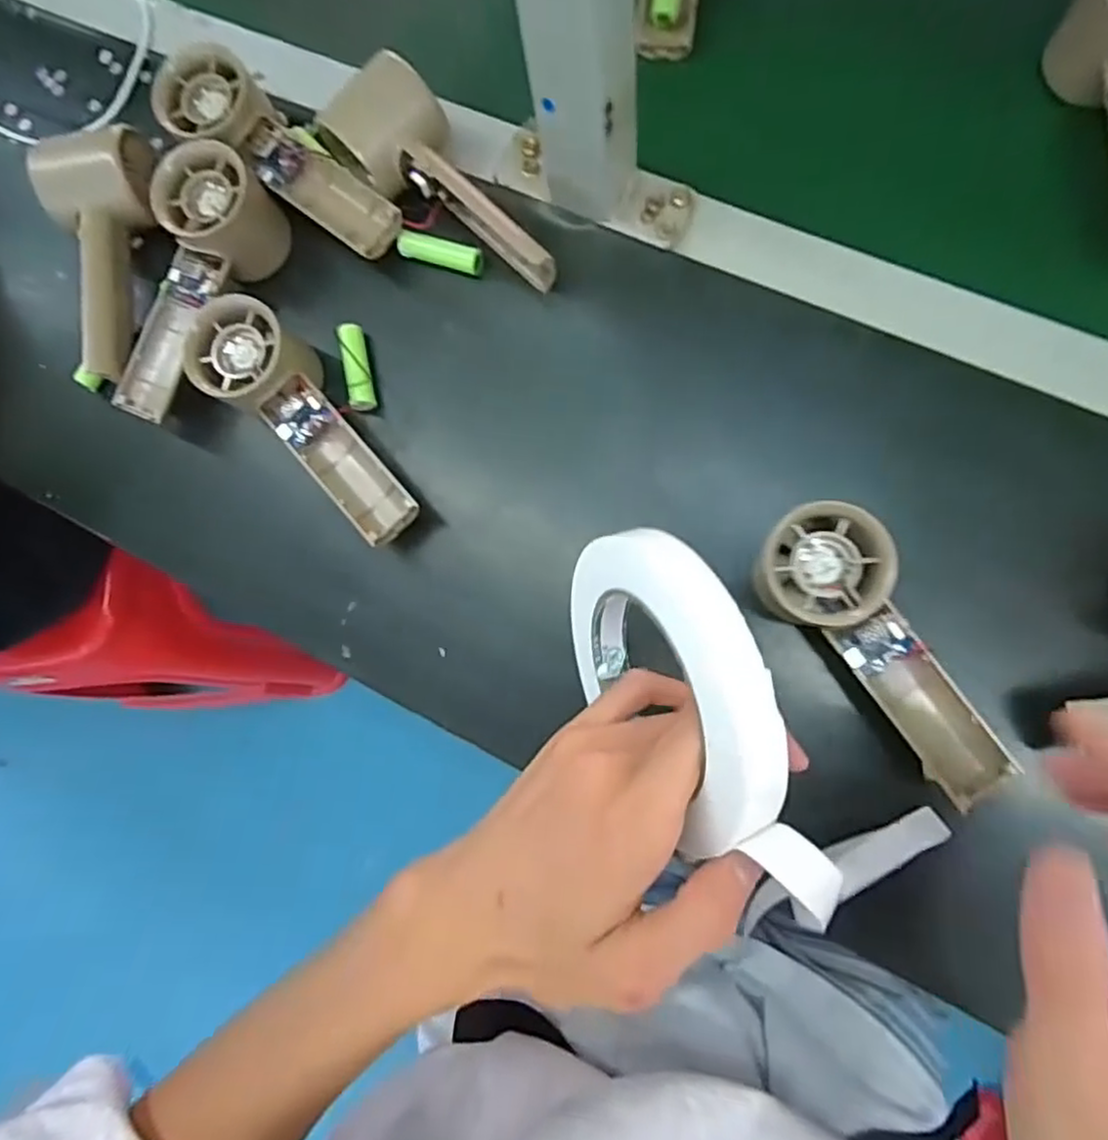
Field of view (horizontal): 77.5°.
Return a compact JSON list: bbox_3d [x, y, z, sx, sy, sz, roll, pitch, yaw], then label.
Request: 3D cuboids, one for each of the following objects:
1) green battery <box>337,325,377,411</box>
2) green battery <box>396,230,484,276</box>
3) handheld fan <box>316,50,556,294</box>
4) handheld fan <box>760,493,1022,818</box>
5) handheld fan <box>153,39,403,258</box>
[{"bbox_3d":[-0.118,-0.122,0.413,0.015,0.015,0.056,-15,81,6],"label":"green battery"},{"bbox_3d":[-0.067,-0.189,0.411,0.051,0.014,0.014,17,86,10],"label":"green battery"},{"bbox_3d":[-0.058,-0.221,0.394,0.152,0.048,0.060,40,89,-6],"label":"handheld fan"},{"bbox_3d":[0.161,0.036,0.326,0.059,0.027,0.155,-43,80,1],"label":"handheld fan"},{"bbox_3d":[-0.160,-0.239,0.411,0.157,0.053,0.054,39,90,11],"label":"handheld fan"}]

